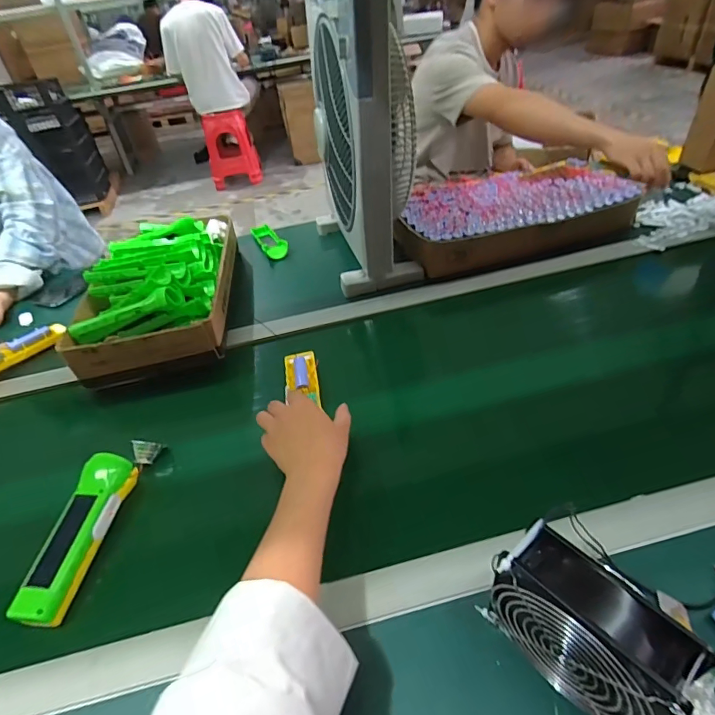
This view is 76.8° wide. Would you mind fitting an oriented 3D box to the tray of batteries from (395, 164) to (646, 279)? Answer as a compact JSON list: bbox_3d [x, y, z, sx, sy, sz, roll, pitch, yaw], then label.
[{"bbox_3d":[0.305,-0.290,0.885,0.453,0.076,0.271,-14,42,-7],"label":"tray of batteries"}]

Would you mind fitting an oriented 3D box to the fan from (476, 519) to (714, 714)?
[{"bbox_3d":[0.153,0.193,0.314,0.045,0.120,0.116,-33,47,-26],"label":"fan"}]

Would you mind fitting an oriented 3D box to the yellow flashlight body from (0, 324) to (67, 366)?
[{"bbox_3d":[-0.573,-0.011,0.752,0.045,0.027,0.162,30,53,35],"label":"yellow flashlight body"}]

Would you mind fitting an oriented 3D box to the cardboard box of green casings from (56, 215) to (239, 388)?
[{"bbox_3d":[-0.342,-0.133,0.780,0.231,0.095,0.381,-10,41,-2],"label":"cardboard box of green casings"}]

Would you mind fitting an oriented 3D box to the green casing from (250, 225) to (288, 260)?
[{"bbox_3d":[-0.196,-0.260,0.991,0.050,0.021,0.167,-21,43,-15],"label":"green casing"}]

